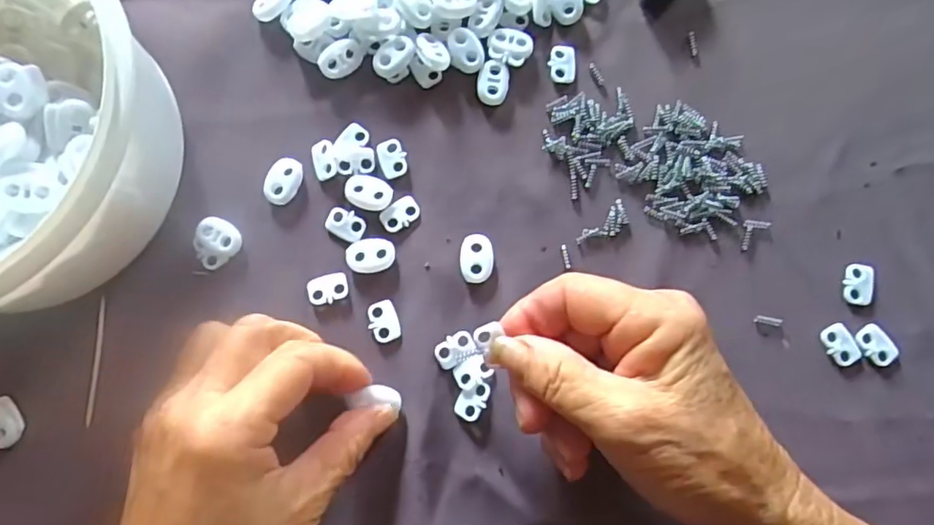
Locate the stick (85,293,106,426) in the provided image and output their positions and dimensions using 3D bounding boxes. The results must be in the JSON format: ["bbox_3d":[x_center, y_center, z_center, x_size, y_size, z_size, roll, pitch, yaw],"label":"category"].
[{"bbox_3d":[-0.171,0.045,0.266,0.004,0.004,0.058,3,82,0],"label":"stick"}]

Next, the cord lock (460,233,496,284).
[{"bbox_3d":[0.005,-0.002,0.271,0.015,0.004,0.023,4,82,0],"label":"cord lock"}]

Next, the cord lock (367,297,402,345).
[{"bbox_3d":[-0.038,0.027,0.267,0.014,0.004,0.019,-11,82,-2],"label":"cord lock"}]

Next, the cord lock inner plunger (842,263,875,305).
[{"bbox_3d":[0.183,0.010,0.267,0.012,0.004,0.019,6,82,0],"label":"cord lock inner plunger"}]

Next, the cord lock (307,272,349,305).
[{"bbox_3d":[-0.065,0.012,0.270,0.018,0.004,0.013,-15,82,-3],"label":"cord lock"}]

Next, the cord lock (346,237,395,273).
[{"bbox_3d":[-0.045,-0.004,0.271,0.023,0.004,0.016,-3,82,-1],"label":"cord lock"}]

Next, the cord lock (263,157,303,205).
[{"bbox_3d":[-0.088,-0.039,0.276,0.015,0.004,0.023,25,82,3],"label":"cord lock"}]

